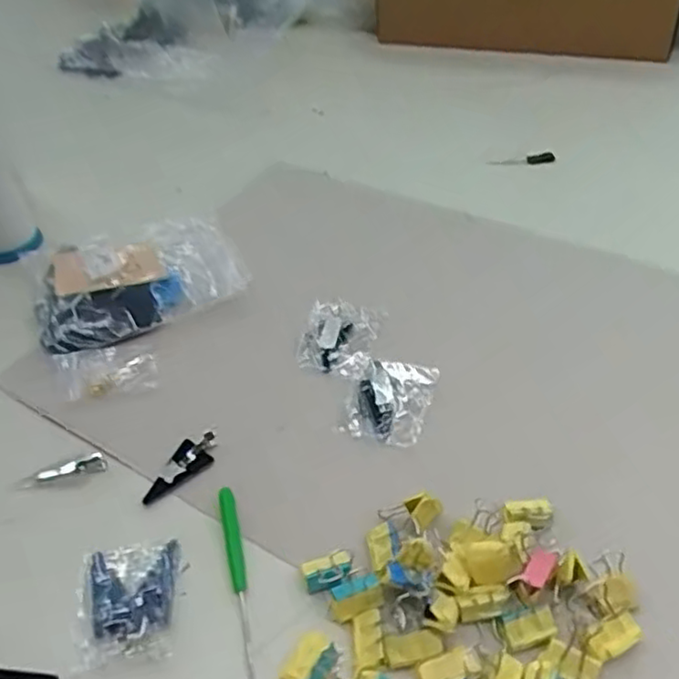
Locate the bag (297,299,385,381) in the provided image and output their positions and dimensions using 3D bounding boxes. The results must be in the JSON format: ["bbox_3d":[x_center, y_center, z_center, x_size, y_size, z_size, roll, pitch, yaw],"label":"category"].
[{"bbox_3d":[0.001,-0.006,0.517,0.052,0.018,0.075,5,45,11],"label":"bag"}]

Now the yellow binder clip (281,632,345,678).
[{"bbox_3d":[-0.010,0.165,0.341,0.030,0.021,0.028,18,49,23],"label":"yellow binder clip"}]

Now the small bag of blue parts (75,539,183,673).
[{"bbox_3d":[-0.116,0.144,0.377,0.055,0.008,0.065,-9,44,-3],"label":"small bag of blue parts"}]

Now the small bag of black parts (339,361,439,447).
[{"bbox_3d":[0.036,0.037,0.470,0.053,0.014,0.069,12,47,18],"label":"small bag of black parts"}]

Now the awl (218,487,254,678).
[{"bbox_3d":[-0.057,0.134,0.380,0.010,0.010,0.115,-12,45,-6],"label":"awl"}]

